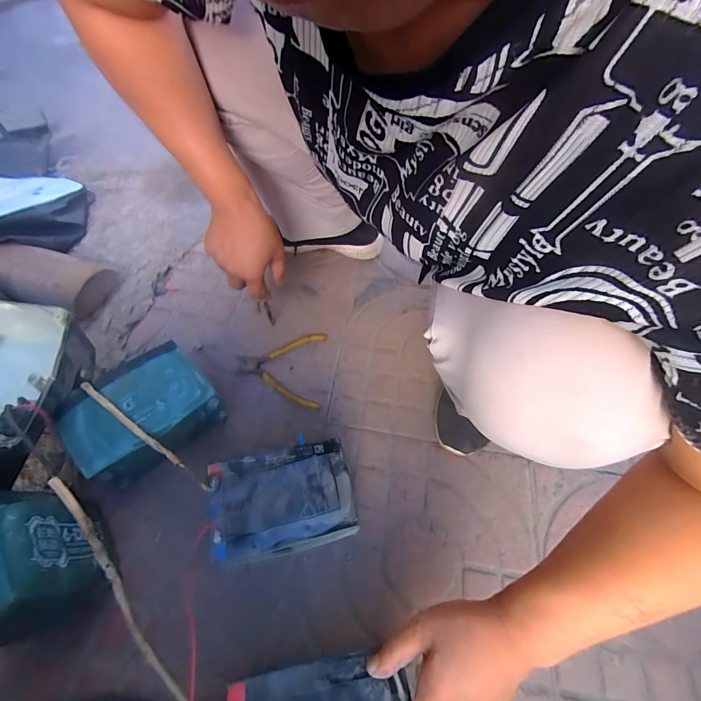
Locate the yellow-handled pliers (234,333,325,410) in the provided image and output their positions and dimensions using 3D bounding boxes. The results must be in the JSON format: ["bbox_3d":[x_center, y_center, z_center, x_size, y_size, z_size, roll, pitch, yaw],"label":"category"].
[{"bbox_3d":[-0.112,0.025,0.557,0.133,0.014,0.135,4,59,-2],"label":"yellow-handled pliers"}]

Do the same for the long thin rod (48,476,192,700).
[{"bbox_3d":[-0.180,0.200,0.282,0.017,0.014,0.234,-36,79,-20],"label":"long thin rod"}]

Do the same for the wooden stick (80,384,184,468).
[{"bbox_3d":[-0.244,0.081,0.388,0.166,0.013,0.009,30,63,16],"label":"wooden stick"}]

